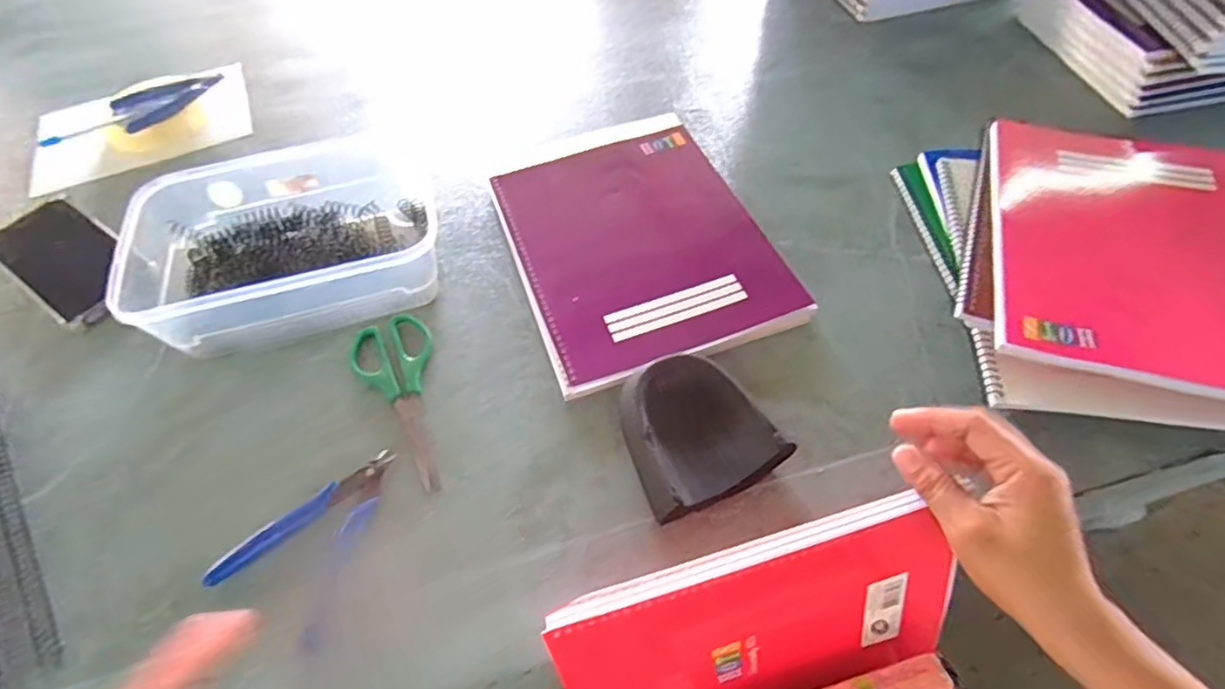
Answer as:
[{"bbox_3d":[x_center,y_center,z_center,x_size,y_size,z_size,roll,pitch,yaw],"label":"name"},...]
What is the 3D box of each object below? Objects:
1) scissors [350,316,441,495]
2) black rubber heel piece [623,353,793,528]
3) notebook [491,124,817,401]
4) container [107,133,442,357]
[{"bbox_3d":[-0.147,0.039,0.442,0.057,0.004,0.148,-22,57,-12],"label":"scissors"},{"bbox_3d":[0.052,0.056,0.406,0.088,0.030,0.097,-20,57,-11],"label":"black rubber heel piece"},{"bbox_3d":[0.017,-0.094,0.520,0.196,0.014,0.266,-17,56,-9],"label":"notebook"},{"bbox_3d":[-0.267,-0.086,0.504,0.243,0.064,0.173,-15,56,-8],"label":"container"}]

